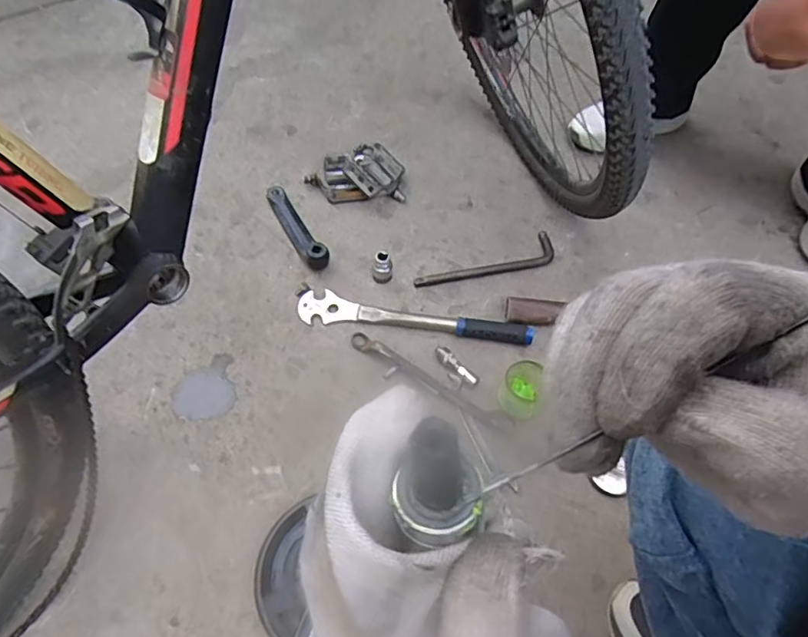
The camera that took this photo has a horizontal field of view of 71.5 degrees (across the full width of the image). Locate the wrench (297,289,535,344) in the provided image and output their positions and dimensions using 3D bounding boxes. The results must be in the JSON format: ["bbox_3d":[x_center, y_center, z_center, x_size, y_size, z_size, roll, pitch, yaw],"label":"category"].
[{"bbox_3d":[0.015,-0.003,0.851,0.351,0.025,0.051,7,56,1],"label":"wrench"}]

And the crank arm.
[{"bbox_3d":[-0.181,-0.160,0.931,0.033,0.051,0.199,-25,61,-18],"label":"crank arm"}]

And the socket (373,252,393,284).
[{"bbox_3d":[-0.033,-0.081,0.888,0.029,0.057,0.027,1,56,-2],"label":"socket"}]

